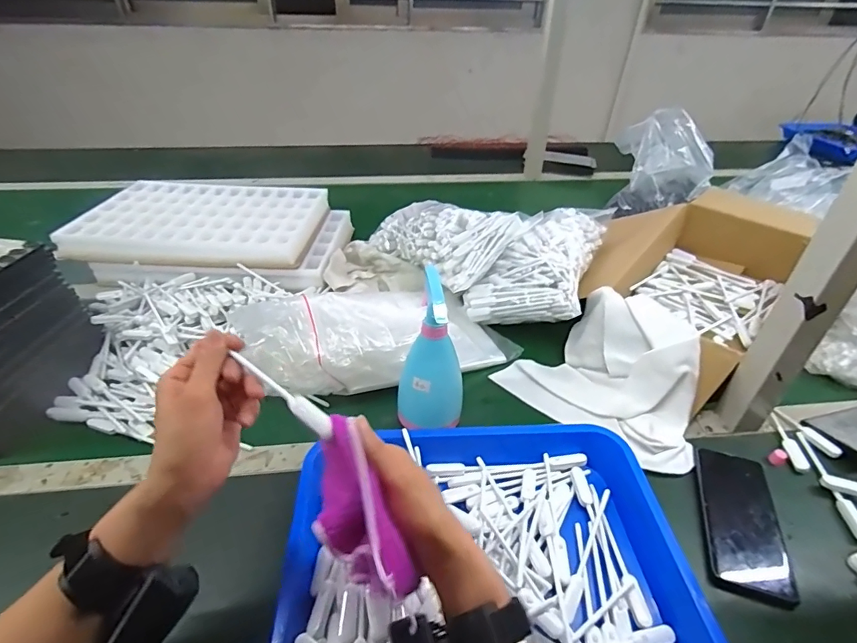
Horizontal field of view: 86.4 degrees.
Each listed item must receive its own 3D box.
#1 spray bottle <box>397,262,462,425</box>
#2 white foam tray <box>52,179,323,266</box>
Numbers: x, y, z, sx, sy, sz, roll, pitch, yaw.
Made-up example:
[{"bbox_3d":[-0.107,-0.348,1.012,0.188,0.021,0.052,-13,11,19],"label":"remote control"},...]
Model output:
[{"bbox_3d":[0.006,0.045,0.549,0.077,0.192,0.071,21,42,23],"label":"spray bottle"},{"bbox_3d":[-0.428,-0.196,0.883,0.415,0.047,0.273,3,38,2],"label":"white foam tray"}]

